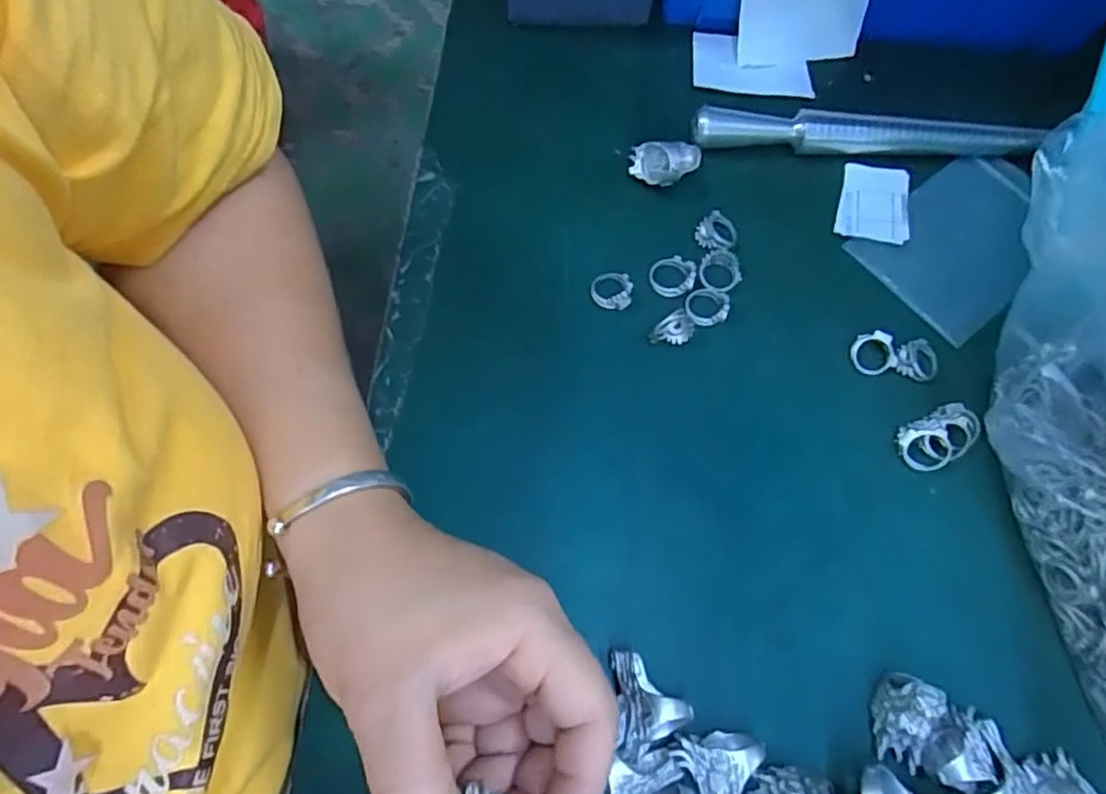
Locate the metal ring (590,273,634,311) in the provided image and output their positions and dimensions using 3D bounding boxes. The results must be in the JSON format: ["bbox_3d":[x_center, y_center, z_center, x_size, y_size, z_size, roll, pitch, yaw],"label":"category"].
[{"bbox_3d":[0.031,-0.057,0.352,0.022,0.007,0.019,17,67,5],"label":"metal ring"}]

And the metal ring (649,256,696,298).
[{"bbox_3d":[0.063,-0.064,0.354,0.023,0.005,0.022,7,66,1],"label":"metal ring"}]

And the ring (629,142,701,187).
[{"bbox_3d":[0.063,-0.128,0.370,0.040,0.023,0.021,-7,67,-5],"label":"ring"}]

